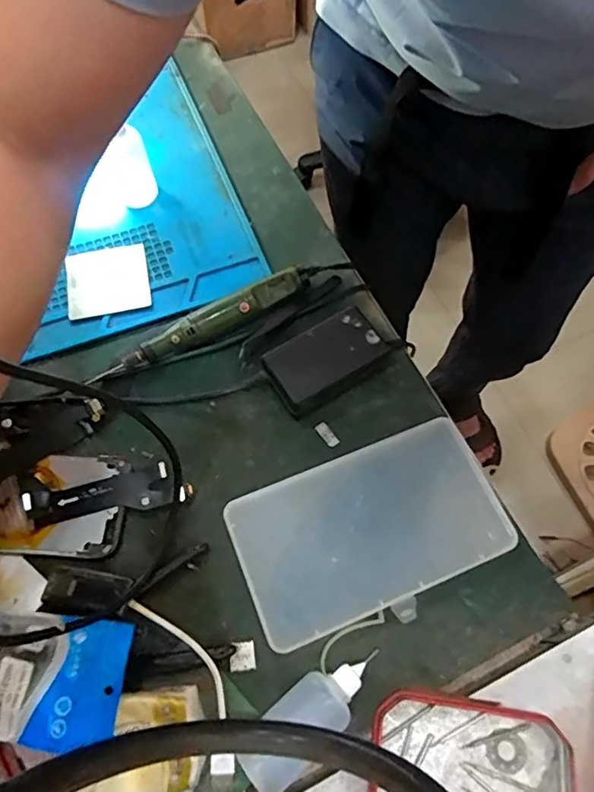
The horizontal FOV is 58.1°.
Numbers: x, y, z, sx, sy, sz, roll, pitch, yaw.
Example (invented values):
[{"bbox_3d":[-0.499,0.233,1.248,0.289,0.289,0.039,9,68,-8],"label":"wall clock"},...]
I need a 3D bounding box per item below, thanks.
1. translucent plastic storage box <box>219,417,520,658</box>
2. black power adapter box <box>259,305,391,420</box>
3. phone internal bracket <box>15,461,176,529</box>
[{"bbox_3d":[0.048,0.087,0.358,0.172,0.017,0.100,-21,64,-11],"label":"translucent plastic storage box"},{"bbox_3d":[0.021,-0.024,0.407,0.087,0.032,0.051,-28,70,-13],"label":"black power adapter box"},{"bbox_3d":[-0.140,0.067,0.370,0.107,0.007,0.037,-3,66,-2],"label":"phone internal bracket"}]

